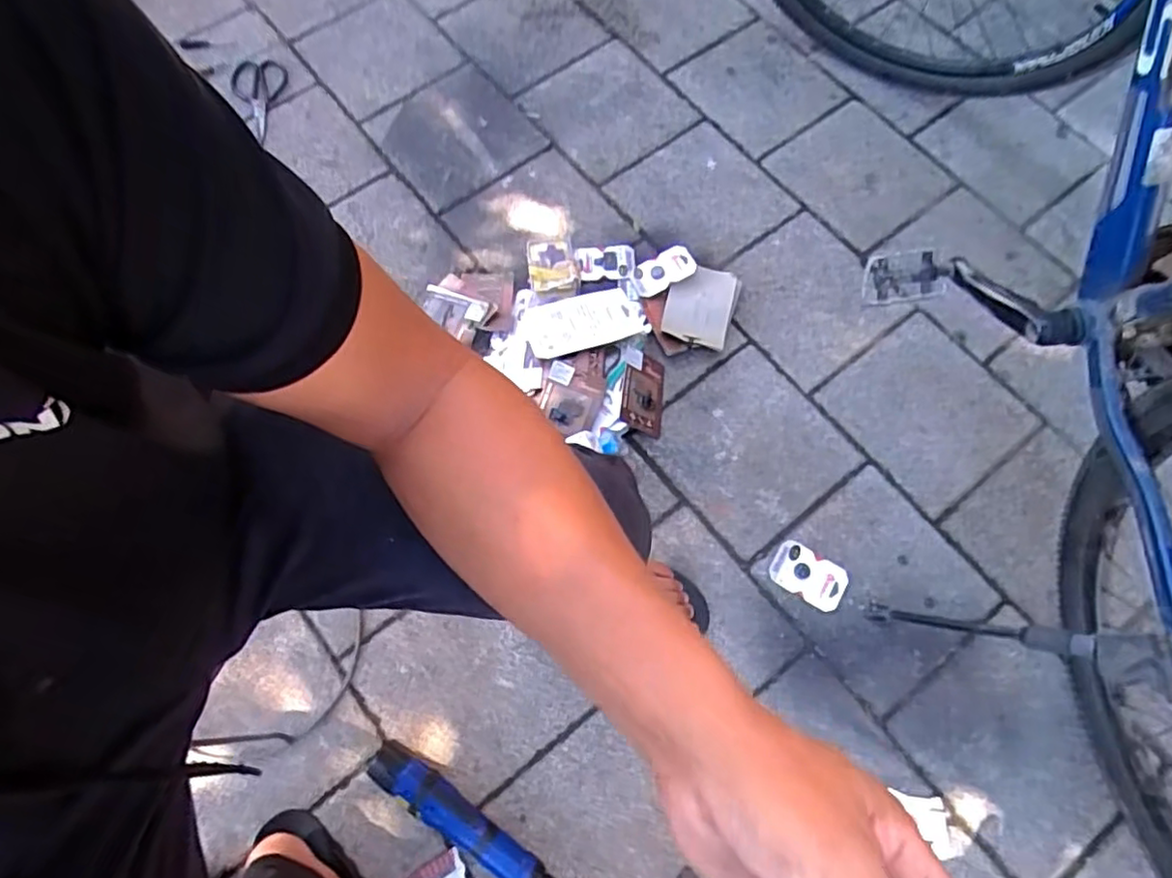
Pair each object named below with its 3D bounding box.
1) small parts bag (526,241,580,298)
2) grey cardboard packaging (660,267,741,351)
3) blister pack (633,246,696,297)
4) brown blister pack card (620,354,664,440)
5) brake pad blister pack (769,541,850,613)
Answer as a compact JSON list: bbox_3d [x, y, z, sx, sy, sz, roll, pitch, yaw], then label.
[{"bbox_3d":[-0.052,-0.266,1.015,0.074,0.018,0.104,-10,70,-1],"label":"small parts bag"},{"bbox_3d":[0.176,-0.206,1.003,0.100,0.043,0.139,16,72,8],"label":"grey cardboard packaging"},{"bbox_3d":[0.120,-0.258,1.015,0.092,0.010,0.057,-27,82,7],"label":"blister pack"},{"bbox_3d":[0.086,-0.066,0.960,0.076,0.008,0.119,25,64,-34],"label":"brown blister pack card"},{"bbox_3d":[0.302,0.185,0.887,0.100,0.006,0.067,27,74,11],"label":"brake pad blister pack"}]

